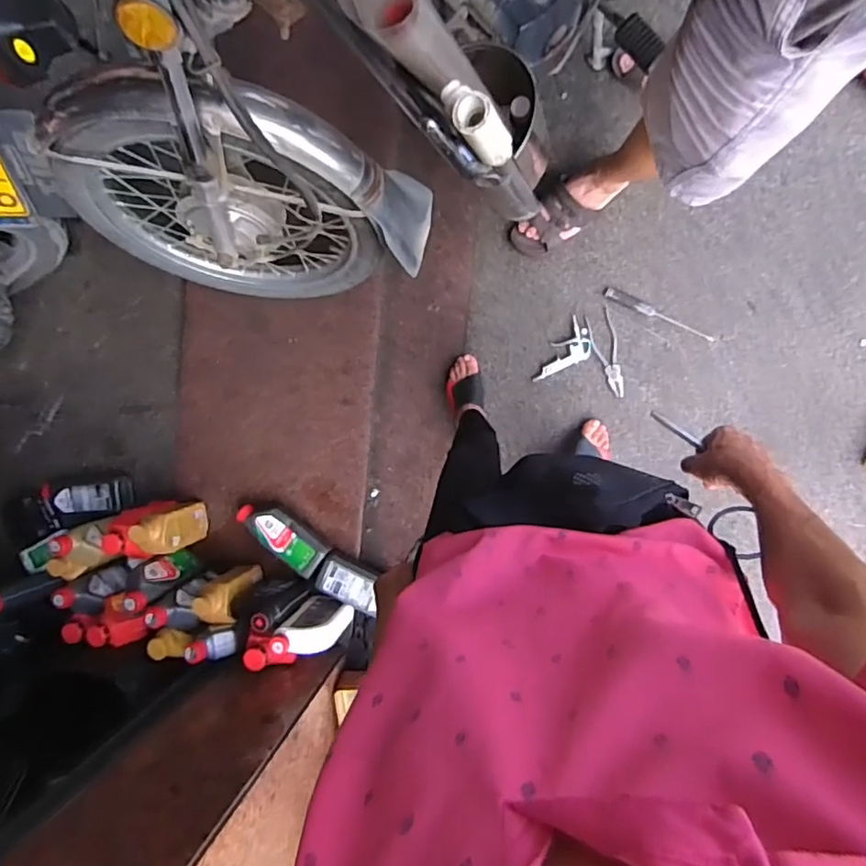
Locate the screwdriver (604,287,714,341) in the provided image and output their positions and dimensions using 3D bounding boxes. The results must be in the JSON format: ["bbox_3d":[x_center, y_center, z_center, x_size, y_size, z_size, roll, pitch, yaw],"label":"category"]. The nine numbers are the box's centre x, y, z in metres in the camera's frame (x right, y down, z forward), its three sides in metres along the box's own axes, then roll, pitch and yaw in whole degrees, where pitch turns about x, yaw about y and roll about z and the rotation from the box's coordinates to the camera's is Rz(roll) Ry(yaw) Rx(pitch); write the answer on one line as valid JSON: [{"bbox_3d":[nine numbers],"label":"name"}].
[{"bbox_3d":[0.497,-0.259,1.257,0.250,0.023,0.025,28,101,7],"label":"screwdriver"}]

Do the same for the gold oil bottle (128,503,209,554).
[{"bbox_3d":[-0.627,0.233,1.389,0.075,0.200,0.100,-29,91,12],"label":"gold oil bottle"}]

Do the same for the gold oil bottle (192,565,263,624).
[{"bbox_3d":[-0.490,0.385,1.377,0.097,0.197,0.071,18,100,8],"label":"gold oil bottle"}]

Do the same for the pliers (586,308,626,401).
[{"bbox_3d":[0.394,-0.177,1.278,0.061,0.011,0.199,-18,93,12],"label":"pliers"}]

